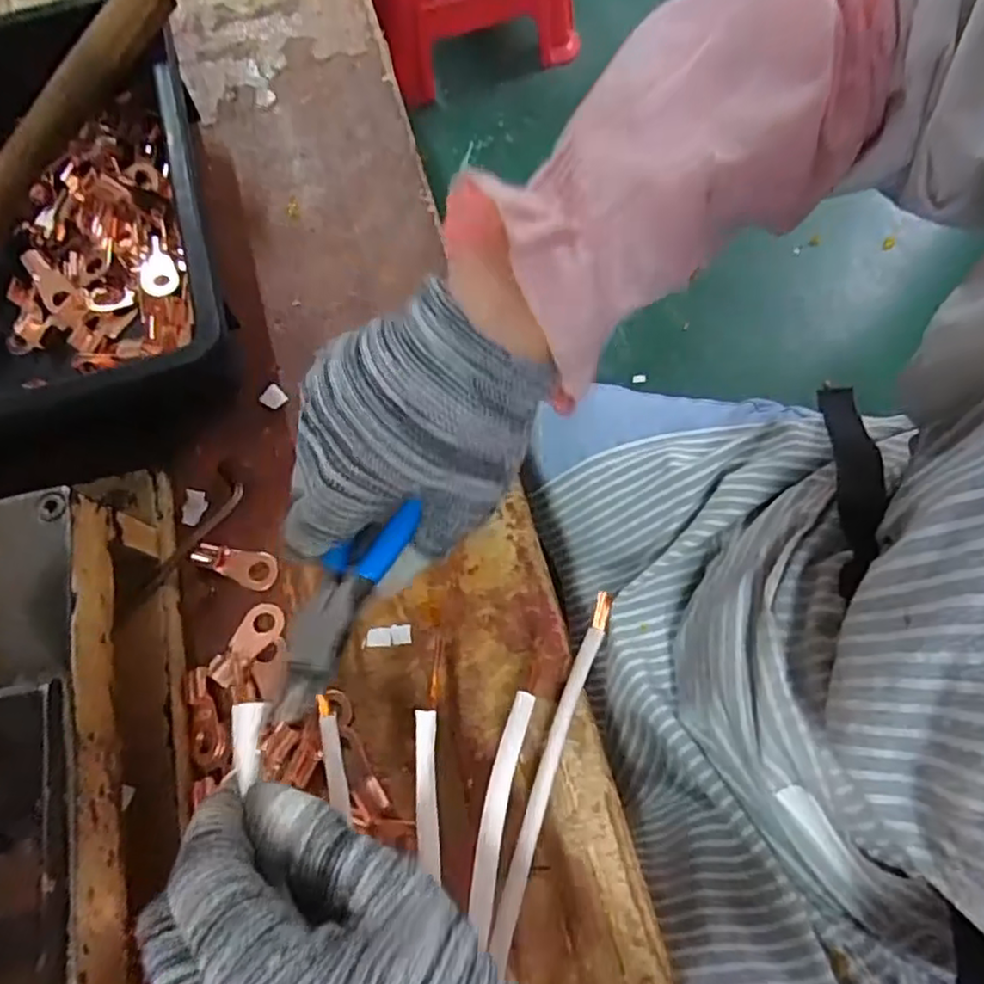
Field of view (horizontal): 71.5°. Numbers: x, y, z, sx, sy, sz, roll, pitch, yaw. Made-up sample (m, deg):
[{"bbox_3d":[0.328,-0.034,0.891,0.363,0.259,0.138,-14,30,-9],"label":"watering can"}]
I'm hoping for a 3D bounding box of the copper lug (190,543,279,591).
[{"bbox_3d":[-0.127,0.035,0.339,0.041,0.008,0.018,17,73,8],"label":"copper lug"}]

